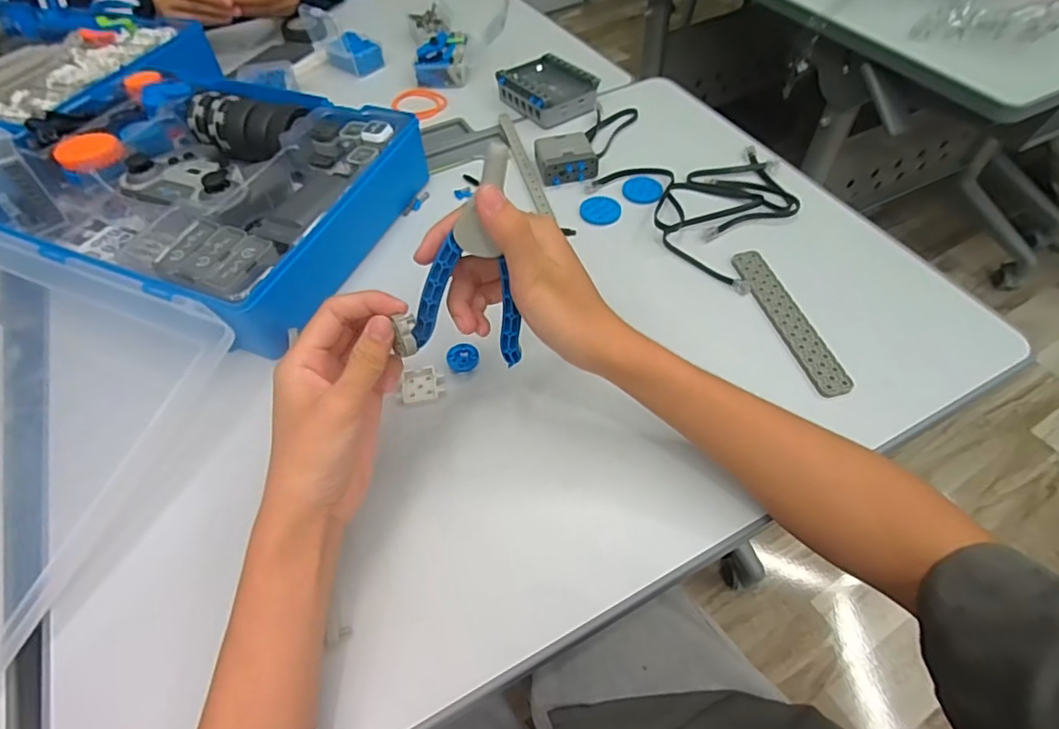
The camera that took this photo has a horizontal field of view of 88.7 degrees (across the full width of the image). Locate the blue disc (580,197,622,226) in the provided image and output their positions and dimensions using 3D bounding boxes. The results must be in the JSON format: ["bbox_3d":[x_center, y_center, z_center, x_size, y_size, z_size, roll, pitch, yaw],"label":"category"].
[{"bbox_3d":[0.069,-0.149,0.524,0.038,0.005,0.035,-1,54,1],"label":"blue disc"}]

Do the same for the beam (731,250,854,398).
[{"bbox_3d":[0.209,-0.038,0.439,0.026,0.005,0.149,-13,55,-7],"label":"beam"}]

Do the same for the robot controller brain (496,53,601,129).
[{"bbox_3d":[0.021,-0.321,0.627,0.077,0.028,0.106,-29,59,-18],"label":"robot controller brain"}]

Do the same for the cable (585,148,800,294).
[{"bbox_3d":[0.182,-0.163,0.523,0.162,0.011,0.187,-32,59,-19],"label":"cable"}]

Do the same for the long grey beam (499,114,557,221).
[{"bbox_3d":[-0.006,-0.213,0.570,0.014,0.005,0.182,-13,55,-7],"label":"long grey beam"}]

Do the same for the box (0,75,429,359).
[{"bbox_3d":[-0.313,-0.163,0.508,0.339,0.072,0.257,18,57,15],"label":"box"}]

